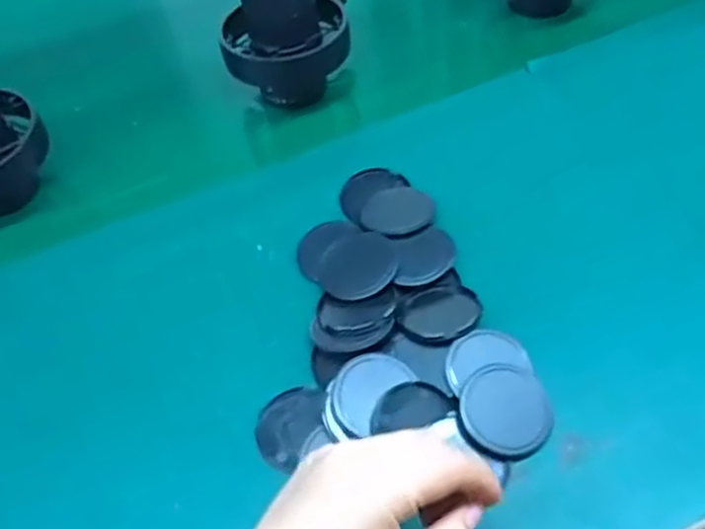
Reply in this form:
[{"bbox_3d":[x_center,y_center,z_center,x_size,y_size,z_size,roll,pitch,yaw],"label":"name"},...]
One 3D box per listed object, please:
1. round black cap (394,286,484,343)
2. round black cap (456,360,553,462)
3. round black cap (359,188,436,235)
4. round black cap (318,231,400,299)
[{"bbox_3d":[0.053,0.028,0.445,0.047,0.011,0.041,-40,60,-22],"label":"round black cap"},{"bbox_3d":[0.083,0.079,0.408,0.049,0.011,0.050,-3,53,4],"label":"round black cap"},{"bbox_3d":[0.030,-0.036,0.504,0.047,0.005,0.041,-21,54,-9],"label":"round black cap"},{"bbox_3d":[0.004,0.000,0.474,0.049,0.010,0.043,-4,53,3],"label":"round black cap"}]

